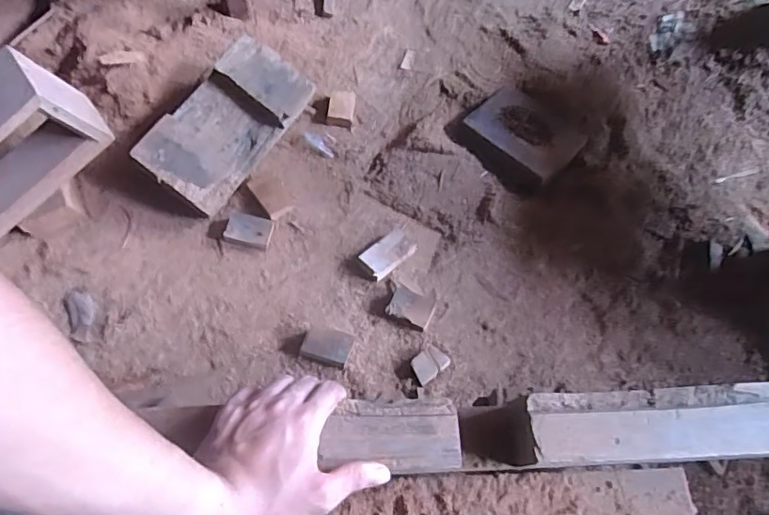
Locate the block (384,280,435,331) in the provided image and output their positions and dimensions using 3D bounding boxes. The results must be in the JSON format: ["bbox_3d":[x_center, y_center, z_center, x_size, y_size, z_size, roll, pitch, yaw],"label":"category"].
[{"bbox_3d":[0.038,0.072,0.862,0.079,0.036,0.058,21,69,11],"label":"block"}]

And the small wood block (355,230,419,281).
[{"bbox_3d":[0.004,-0.007,0.901,0.092,0.028,0.050,-37,72,-18],"label":"small wood block"}]

